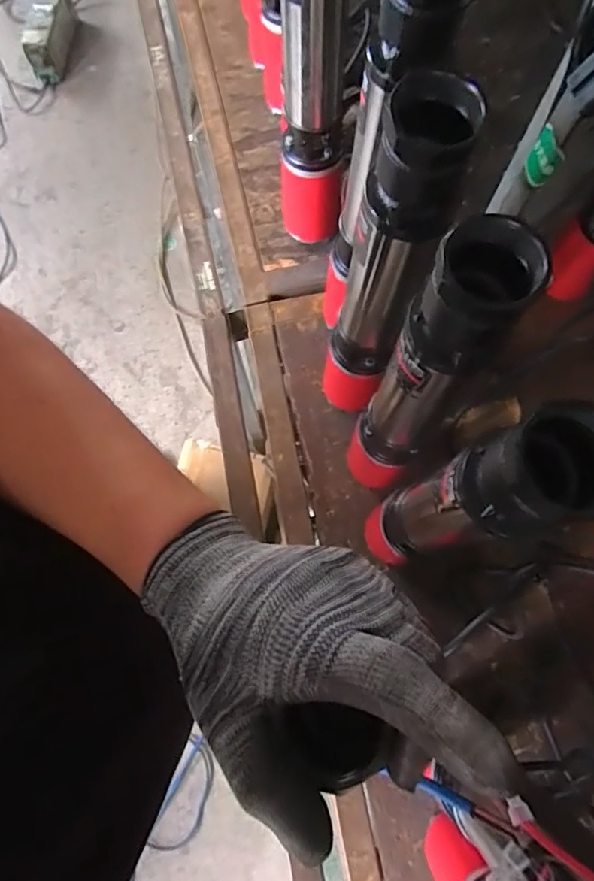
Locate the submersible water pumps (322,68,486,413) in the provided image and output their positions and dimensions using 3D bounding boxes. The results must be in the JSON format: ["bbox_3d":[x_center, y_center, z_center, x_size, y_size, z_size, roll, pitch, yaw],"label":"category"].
[{"bbox_3d":[0.068,-0.127,0.470,0.066,0.387,0.070,17,76,5],"label":"submersible water pumps"}]

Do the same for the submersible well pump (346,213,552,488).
[{"bbox_3d":[0.095,-0.028,0.474,0.057,0.449,0.070,27,79,7],"label":"submersible well pump"}]

